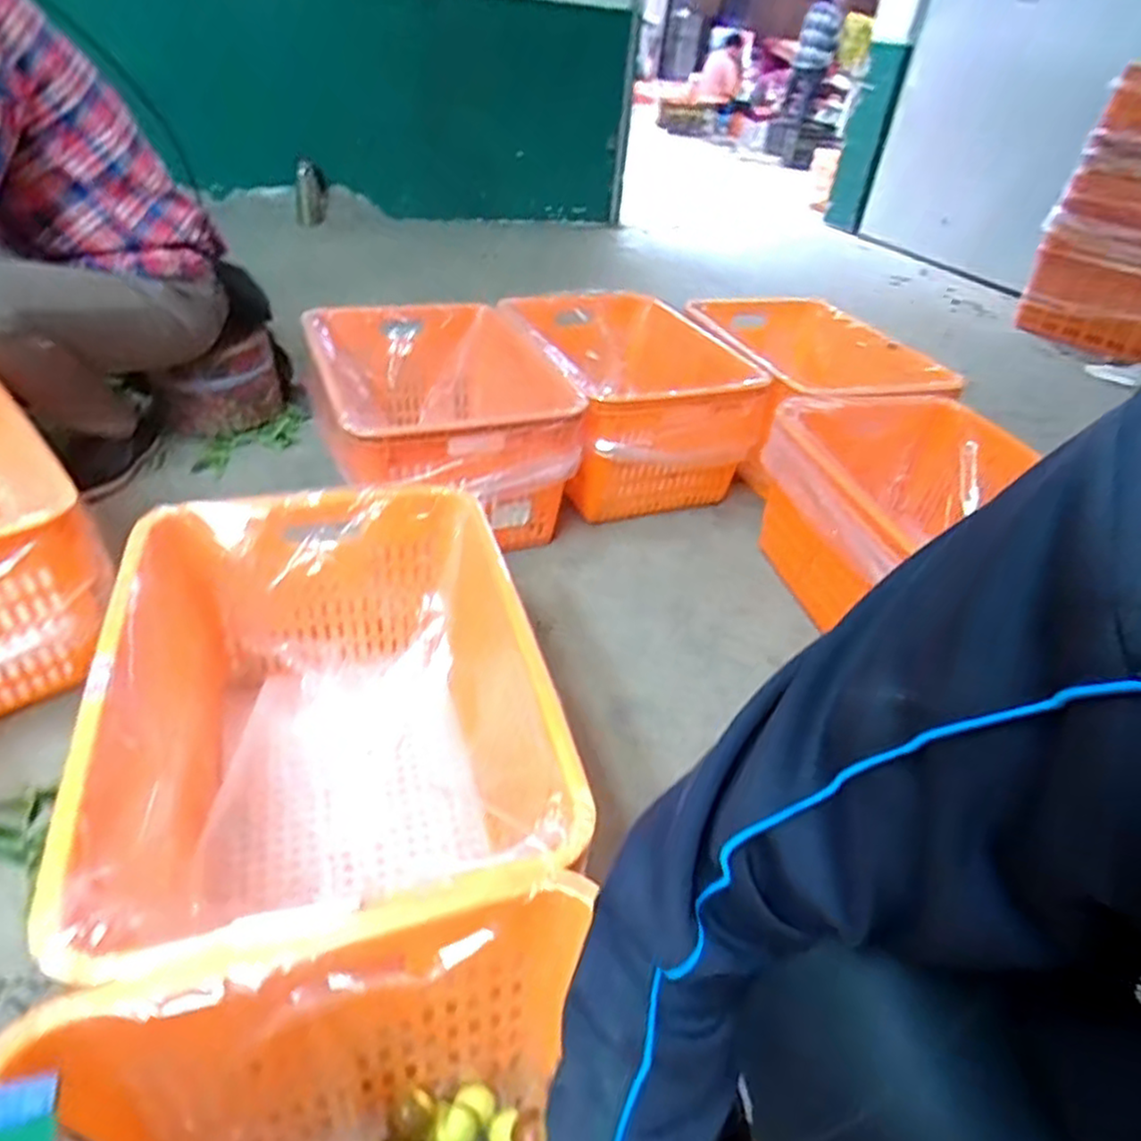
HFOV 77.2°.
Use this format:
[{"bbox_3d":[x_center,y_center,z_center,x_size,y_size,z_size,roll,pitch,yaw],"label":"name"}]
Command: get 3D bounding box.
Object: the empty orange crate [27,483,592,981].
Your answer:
[{"bbox_3d":[-0.228,0.173,0.741,0.400,0.272,0.519,-6,38,-16],"label":"empty orange crate"}]

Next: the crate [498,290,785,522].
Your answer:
[{"bbox_3d":[0.123,-0.340,1.449,0.397,0.313,0.509,-7,38,-18],"label":"crate"}]

